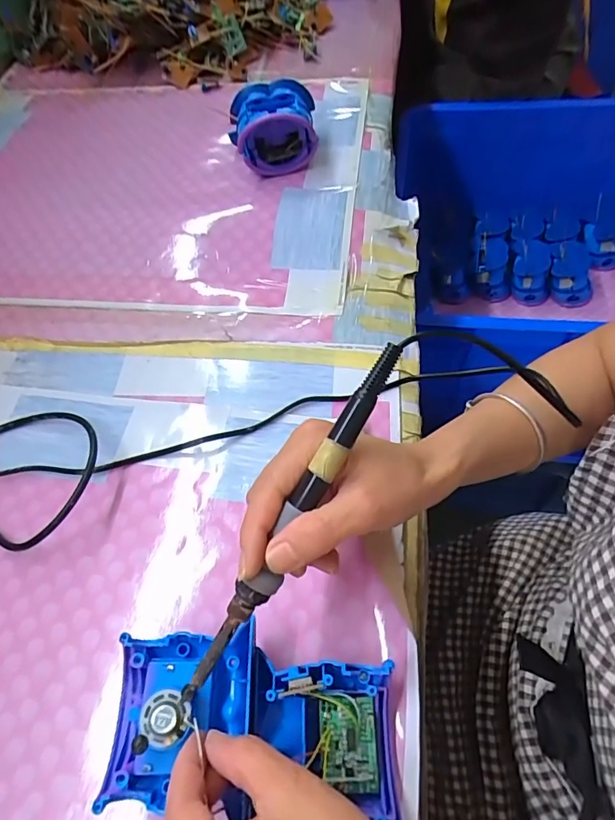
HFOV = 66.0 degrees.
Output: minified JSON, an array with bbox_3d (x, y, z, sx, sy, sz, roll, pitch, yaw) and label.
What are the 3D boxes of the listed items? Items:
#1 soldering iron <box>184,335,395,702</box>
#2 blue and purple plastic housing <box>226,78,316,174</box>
[{"bbox_3d":[-0.009,0.063,0.240,0.016,0.019,0.215,31,93,20],"label":"soldering iron"},{"bbox_3d":[-0.038,-0.302,0.506,0.089,0.064,0.078,-7,58,2],"label":"blue and purple plastic housing"}]

